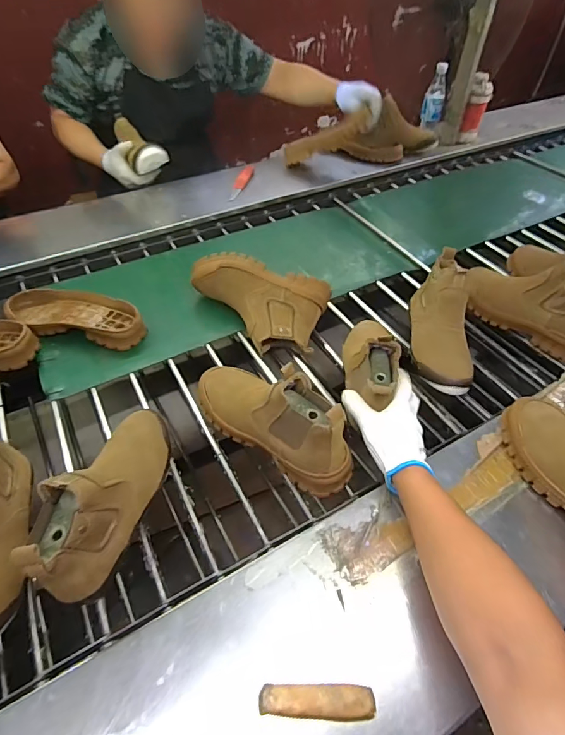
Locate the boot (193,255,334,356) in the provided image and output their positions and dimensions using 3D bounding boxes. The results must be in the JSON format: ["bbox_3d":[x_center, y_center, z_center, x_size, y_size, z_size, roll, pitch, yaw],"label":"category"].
[{"bbox_3d":[-0.056,-0.118,0.817,0.270,0.120,0.139,10,48,8],"label":"boot"}]

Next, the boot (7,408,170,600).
[{"bbox_3d":[-0.215,0.150,0.540,0.083,0.124,0.263,14,36,8],"label":"boot"}]

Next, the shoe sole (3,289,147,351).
[{"bbox_3d":[-0.403,-0.099,0.826,0.277,0.053,0.131,20,50,17],"label":"shoe sole"}]

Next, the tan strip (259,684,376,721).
[{"bbox_3d":[0.034,0.330,0.421,0.110,0.024,0.026,1,48,-1],"label":"tan strip"}]

